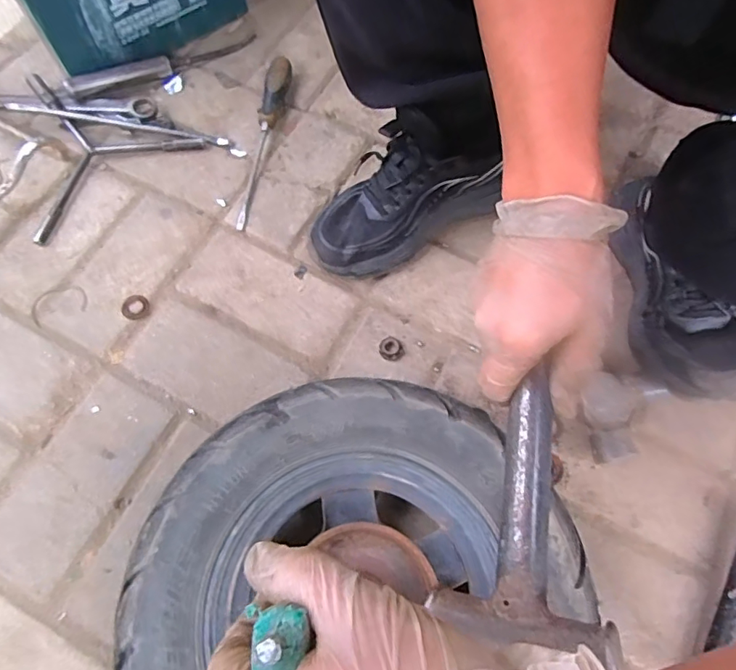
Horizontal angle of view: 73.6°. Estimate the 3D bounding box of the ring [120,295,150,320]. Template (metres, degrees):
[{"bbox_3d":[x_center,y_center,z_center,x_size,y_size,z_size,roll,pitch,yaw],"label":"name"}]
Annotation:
[{"bbox_3d":[-0.250,-0.030,0.528,0.029,0.004,0.028,0,69,-1],"label":"ring"}]

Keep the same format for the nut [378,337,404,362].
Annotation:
[{"bbox_3d":[0.024,0.015,0.515,0.025,0.009,0.027,0,69,-1],"label":"nut"}]

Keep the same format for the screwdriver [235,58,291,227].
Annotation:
[{"bbox_3d":[-0.132,-0.241,0.601,0.025,0.027,0.241,10,69,3],"label":"screwdriver"}]

